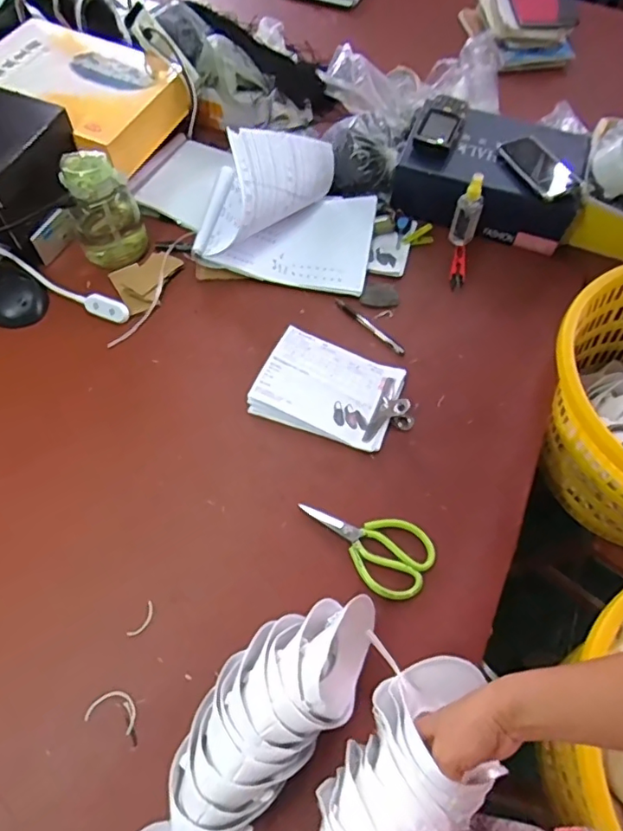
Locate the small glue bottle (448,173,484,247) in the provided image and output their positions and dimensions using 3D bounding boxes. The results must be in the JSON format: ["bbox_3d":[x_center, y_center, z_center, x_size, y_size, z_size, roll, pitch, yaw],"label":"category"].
[{"bbox_3d":[0.277,-0.363,0.965,0.041,0.125,0.030,3,61,0],"label":"small glue bottle"}]

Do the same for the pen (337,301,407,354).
[{"bbox_3d":[0.096,-0.152,0.924,0.014,0.008,0.153,-39,69,-20],"label":"pen"}]

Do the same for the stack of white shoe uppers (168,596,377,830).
[{"bbox_3d":[-0.041,0.320,0.601,0.308,0.111,0.128,-39,69,-20],"label":"stack of white shoe uppers"}]

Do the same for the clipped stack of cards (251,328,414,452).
[{"bbox_3d":[0.037,-0.044,0.843,0.235,0.033,0.153,20,63,9],"label":"clipped stack of cards"}]

